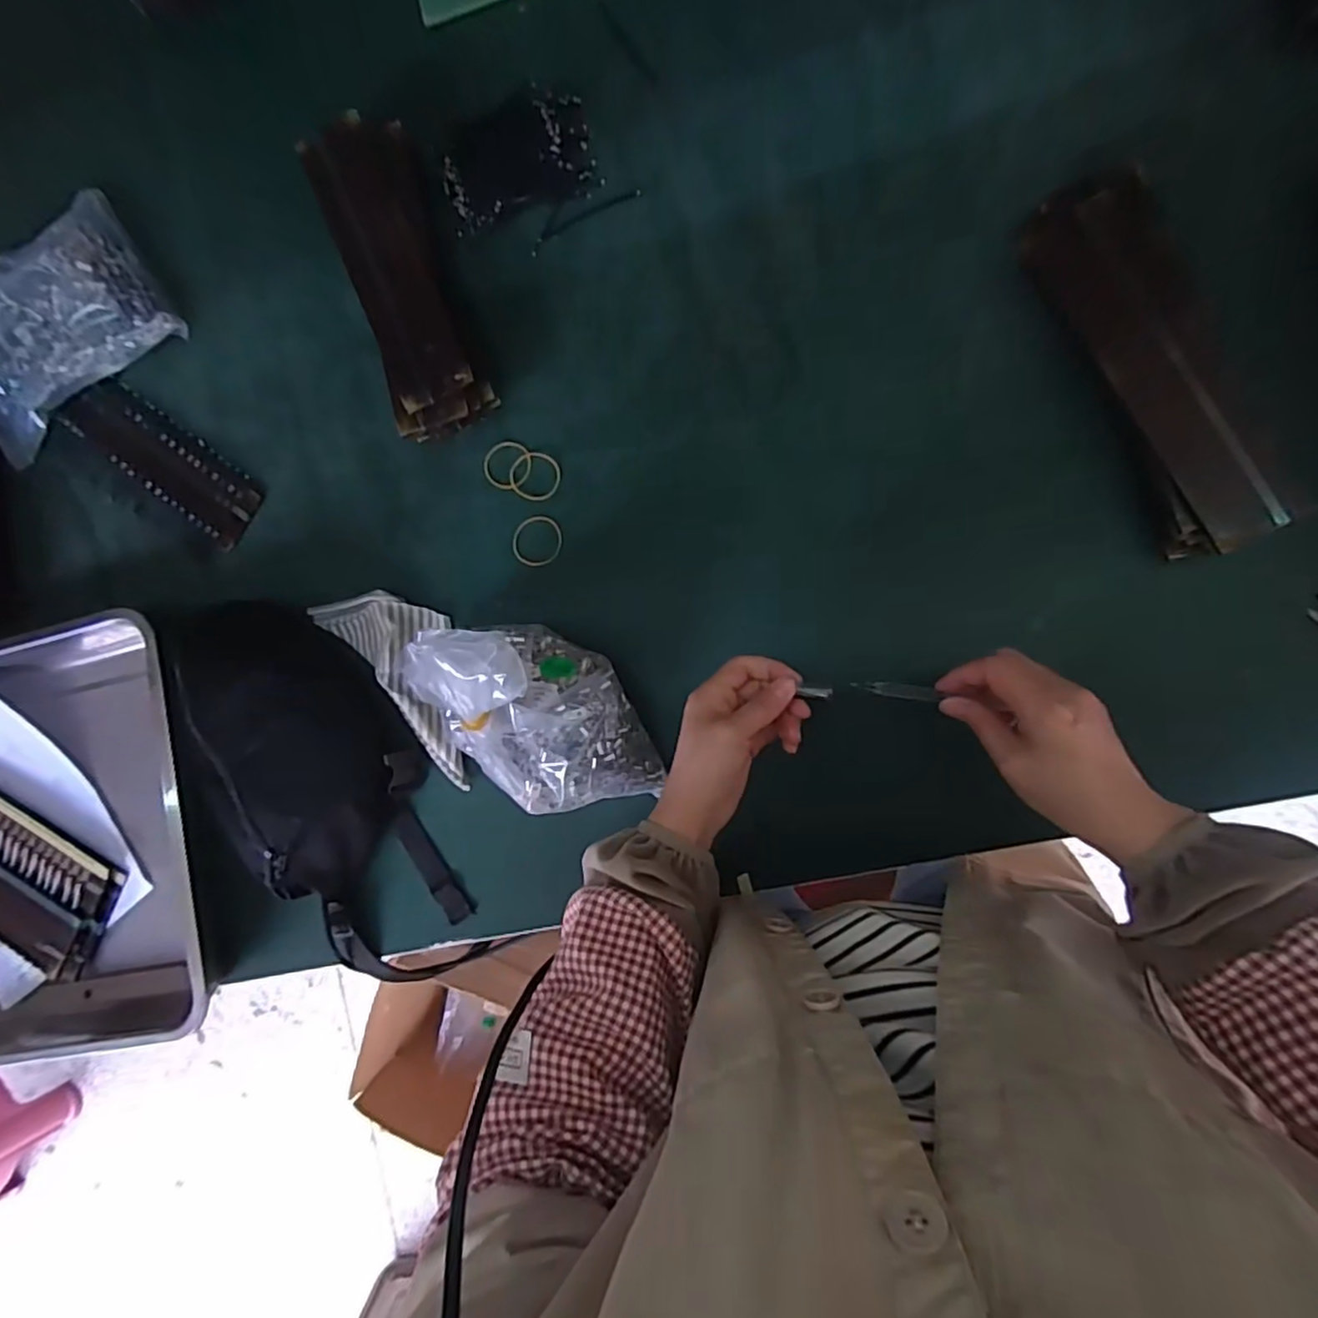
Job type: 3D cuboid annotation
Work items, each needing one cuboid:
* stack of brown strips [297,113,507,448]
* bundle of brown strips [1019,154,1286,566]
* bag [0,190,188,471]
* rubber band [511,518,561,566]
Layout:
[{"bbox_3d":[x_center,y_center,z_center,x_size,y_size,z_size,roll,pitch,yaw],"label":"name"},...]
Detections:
[{"bbox_3d":[-0.225,-0.331,0.579,0.092,0.057,0.276,-20,86,10],"label":"stack of brown strips"},{"bbox_3d":[0.357,-0.215,0.463,0.088,0.030,0.279,-23,86,9],"label":"bundle of brown strips"},{"bbox_3d":[-0.617,-0.333,0.652,0.242,0.042,0.175,-38,83,8],"label":"bag"},{"bbox_3d":[-0.110,-0.107,0.586,0.046,0.004,0.045,0,90,10],"label":"rubber band"}]

